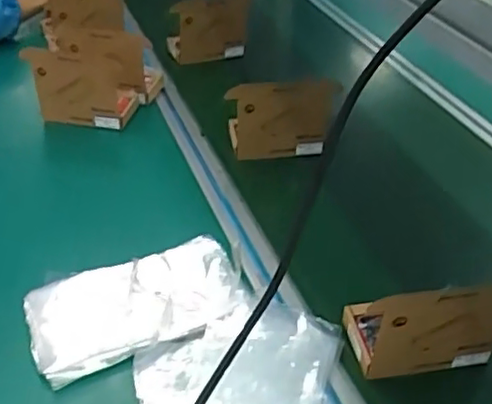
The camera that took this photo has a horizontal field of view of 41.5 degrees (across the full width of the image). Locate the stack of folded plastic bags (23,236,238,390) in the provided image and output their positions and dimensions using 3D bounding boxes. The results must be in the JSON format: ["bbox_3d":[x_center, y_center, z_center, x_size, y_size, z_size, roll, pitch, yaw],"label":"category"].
[{"bbox_3d":[-0.111,0.101,0.665,0.215,0.021,0.116,-18,40,-20],"label":"stack of folded plastic bags"}]

